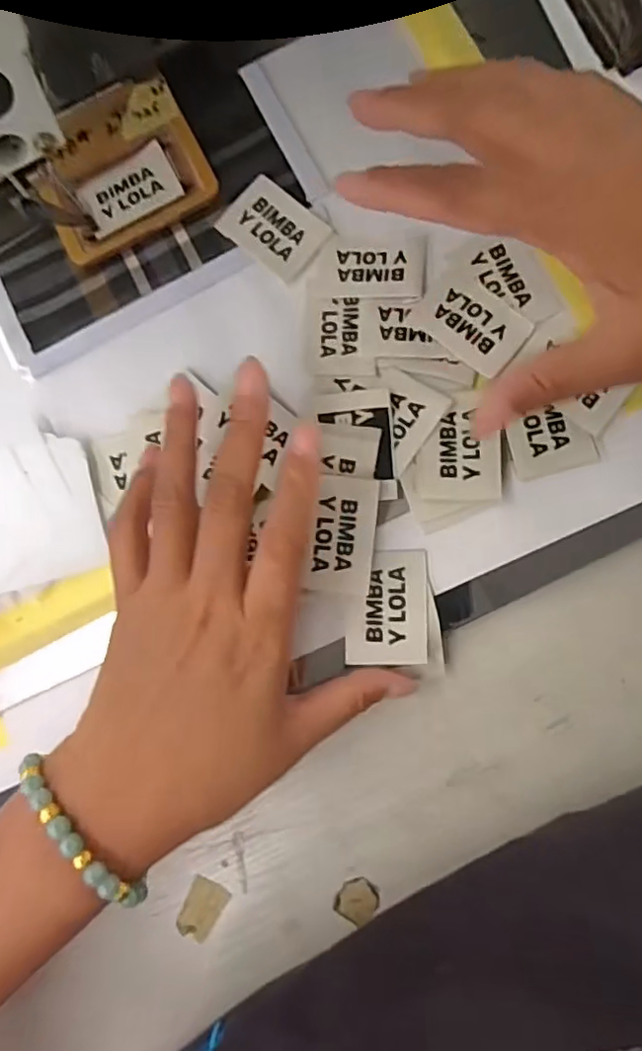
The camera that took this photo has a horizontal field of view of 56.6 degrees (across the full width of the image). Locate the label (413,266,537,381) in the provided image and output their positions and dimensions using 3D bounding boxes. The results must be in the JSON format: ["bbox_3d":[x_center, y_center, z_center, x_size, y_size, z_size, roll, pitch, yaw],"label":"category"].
[{"bbox_3d":[0.068,-0.092,0.268,0.048,0.004,0.034,42,83,12],"label":"label"}]

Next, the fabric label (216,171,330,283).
[{"bbox_3d":[-0.023,-0.143,0.288,0.048,0.004,0.034,42,87,10],"label":"fabric label"}]

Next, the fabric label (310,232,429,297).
[{"bbox_3d":[0.022,-0.122,0.279,0.051,0.005,0.031,4,82,6],"label":"fabric label"}]

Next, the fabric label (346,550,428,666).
[{"bbox_3d":[0.028,0.035,0.256,0.034,0.004,0.048,0,78,4],"label":"fabric label"}]

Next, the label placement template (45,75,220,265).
[{"bbox_3d":[-0.100,-0.180,0.300,0.079,0.006,0.076,-25,80,1],"label":"label placement template"}]

